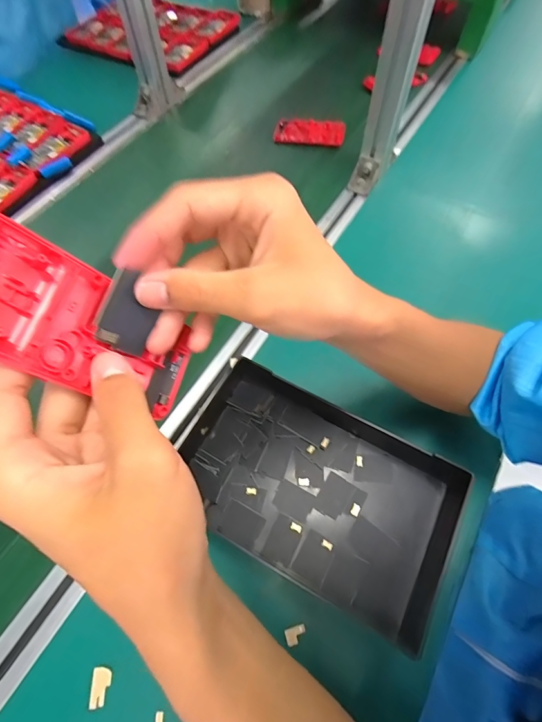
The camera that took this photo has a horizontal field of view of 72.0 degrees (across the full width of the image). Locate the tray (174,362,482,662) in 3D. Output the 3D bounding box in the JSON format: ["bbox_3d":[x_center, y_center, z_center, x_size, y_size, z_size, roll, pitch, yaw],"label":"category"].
[{"bbox_3d":[0.046,0.127,0.376,0.281,0.042,0.170,25,65,15],"label":"tray"}]

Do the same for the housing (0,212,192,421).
[{"bbox_3d":[-0.095,-0.016,0.190,0.015,0.121,0.061,-14,51,42],"label":"housing"}]

